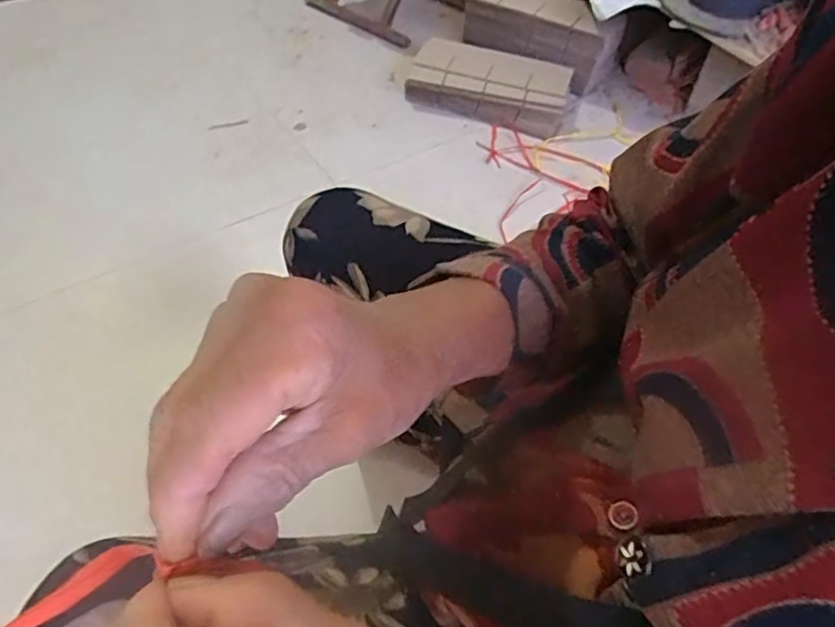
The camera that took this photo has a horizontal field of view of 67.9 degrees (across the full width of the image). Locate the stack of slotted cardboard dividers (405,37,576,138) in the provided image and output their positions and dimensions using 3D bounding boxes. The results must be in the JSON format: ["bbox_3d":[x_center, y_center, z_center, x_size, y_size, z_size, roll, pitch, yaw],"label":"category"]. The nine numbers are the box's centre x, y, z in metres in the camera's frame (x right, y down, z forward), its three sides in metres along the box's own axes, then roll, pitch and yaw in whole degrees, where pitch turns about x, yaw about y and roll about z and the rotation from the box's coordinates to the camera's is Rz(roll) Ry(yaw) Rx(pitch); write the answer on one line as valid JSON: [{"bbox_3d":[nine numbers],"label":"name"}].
[{"bbox_3d":[0.159,-0.498,1.361,0.349,0.080,0.219,21,52,14],"label":"stack of slotted cardboard dividers"}]

